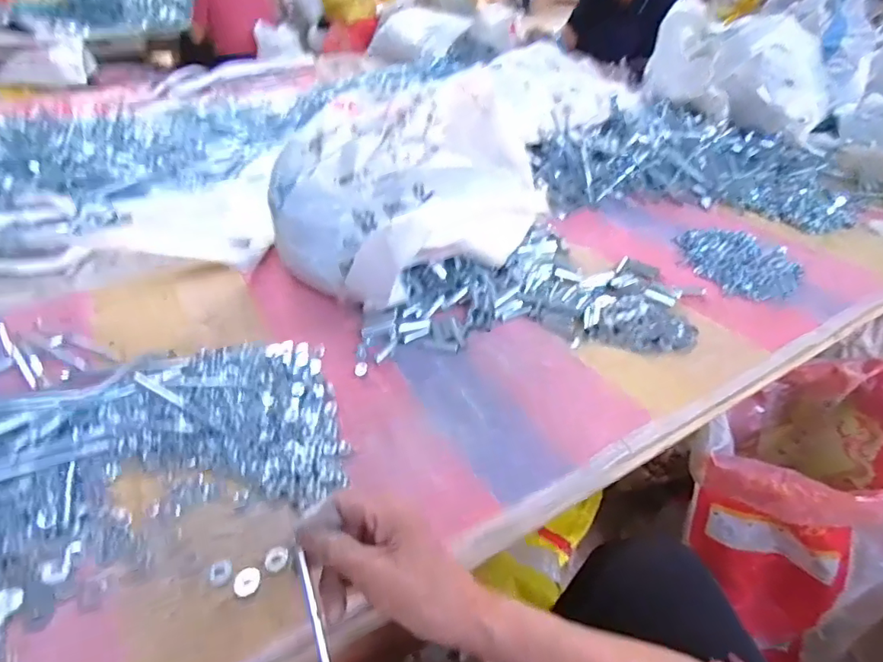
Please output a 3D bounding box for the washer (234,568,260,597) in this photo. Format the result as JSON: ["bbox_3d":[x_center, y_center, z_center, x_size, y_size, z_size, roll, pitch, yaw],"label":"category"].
[{"bbox_3d":[-0.154,0.197,0.405,0.019,0.004,0.022,-16,41,-19],"label":"washer"}]

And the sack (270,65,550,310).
[{"bbox_3d":[-0.034,-0.224,0.780,0.427,0.206,0.309,-18,41,-21],"label":"sack"}]

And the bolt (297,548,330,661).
[{"bbox_3d":[-0.080,0.189,0.328,0.007,0.006,0.091,-14,71,-14],"label":"bolt"}]

